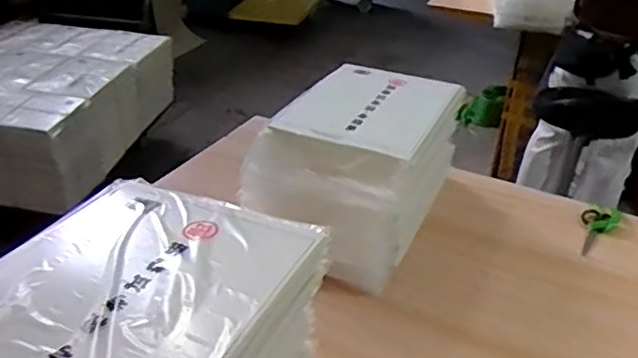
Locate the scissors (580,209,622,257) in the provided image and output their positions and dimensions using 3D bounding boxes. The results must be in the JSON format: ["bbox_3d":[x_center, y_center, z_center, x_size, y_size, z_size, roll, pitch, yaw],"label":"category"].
[{"bbox_3d":[0.561,0.102,1.248,0.069,0.007,0.201,22,36,29],"label":"scissors"}]

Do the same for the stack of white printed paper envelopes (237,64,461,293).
[{"bbox_3d":[0.075,-0.017,1.234,0.295,0.245,0.475,17,34,22],"label":"stack of white printed paper envelopes"}]

